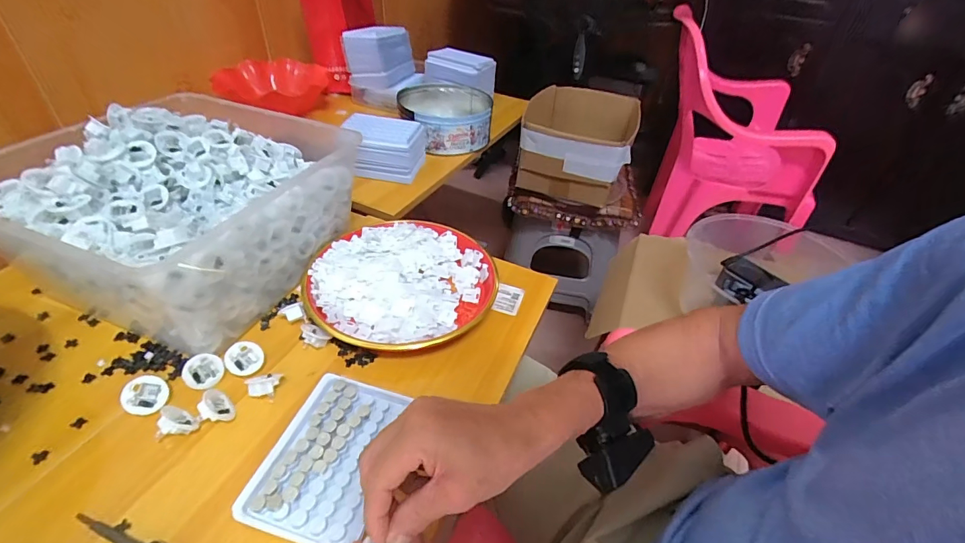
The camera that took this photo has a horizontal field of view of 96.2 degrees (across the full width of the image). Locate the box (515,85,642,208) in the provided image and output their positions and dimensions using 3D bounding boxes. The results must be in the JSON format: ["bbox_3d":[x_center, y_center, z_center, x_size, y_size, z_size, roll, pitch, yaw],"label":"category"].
[{"bbox_3d":[0.210,-0.282,0.963,0.238,0.178,0.210,13,41,9],"label":"box"}]

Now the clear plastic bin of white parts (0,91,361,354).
[{"bbox_3d":[-0.334,-0.075,0.500,0.268,0.141,0.305,19,42,16],"label":"clear plastic bin of white parts"}]

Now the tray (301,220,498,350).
[{"bbox_3d":[-0.098,0.010,0.519,0.200,0.034,0.211,3,40,-3],"label":"tray"}]

